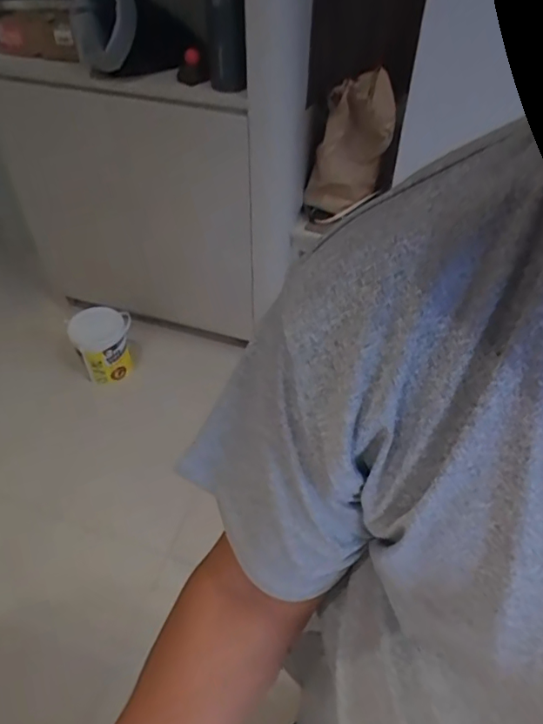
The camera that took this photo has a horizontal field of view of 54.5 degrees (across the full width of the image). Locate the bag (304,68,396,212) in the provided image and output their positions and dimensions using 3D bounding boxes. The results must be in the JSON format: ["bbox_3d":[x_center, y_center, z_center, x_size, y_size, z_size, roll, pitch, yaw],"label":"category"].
[{"bbox_3d":[0.213,-0.578,1.399,0.225,0.310,0.094,-31,55,-26],"label":"bag"}]

